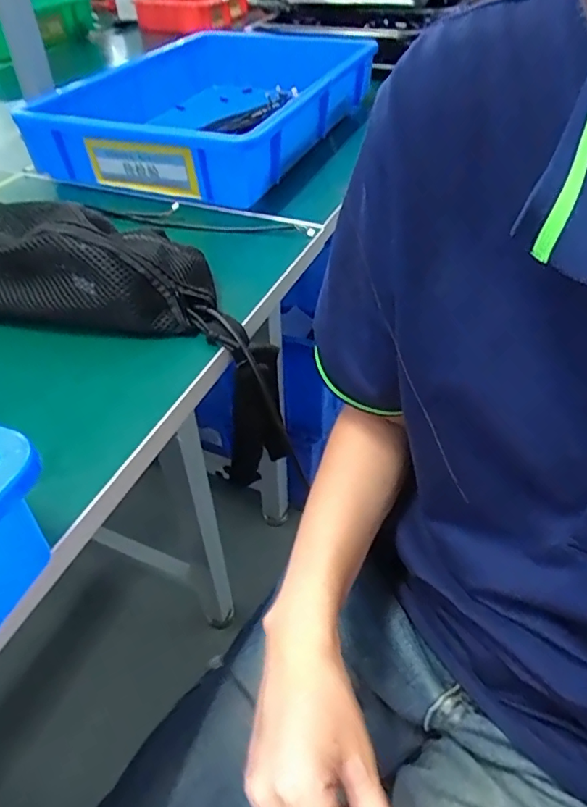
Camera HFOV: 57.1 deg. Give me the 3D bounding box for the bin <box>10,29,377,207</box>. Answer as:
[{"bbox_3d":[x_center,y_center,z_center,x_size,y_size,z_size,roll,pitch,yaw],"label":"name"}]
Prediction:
[{"bbox_3d":[-0.078,-0.382,0.691,0.273,0.090,0.465,14,44,19],"label":"bin"}]

